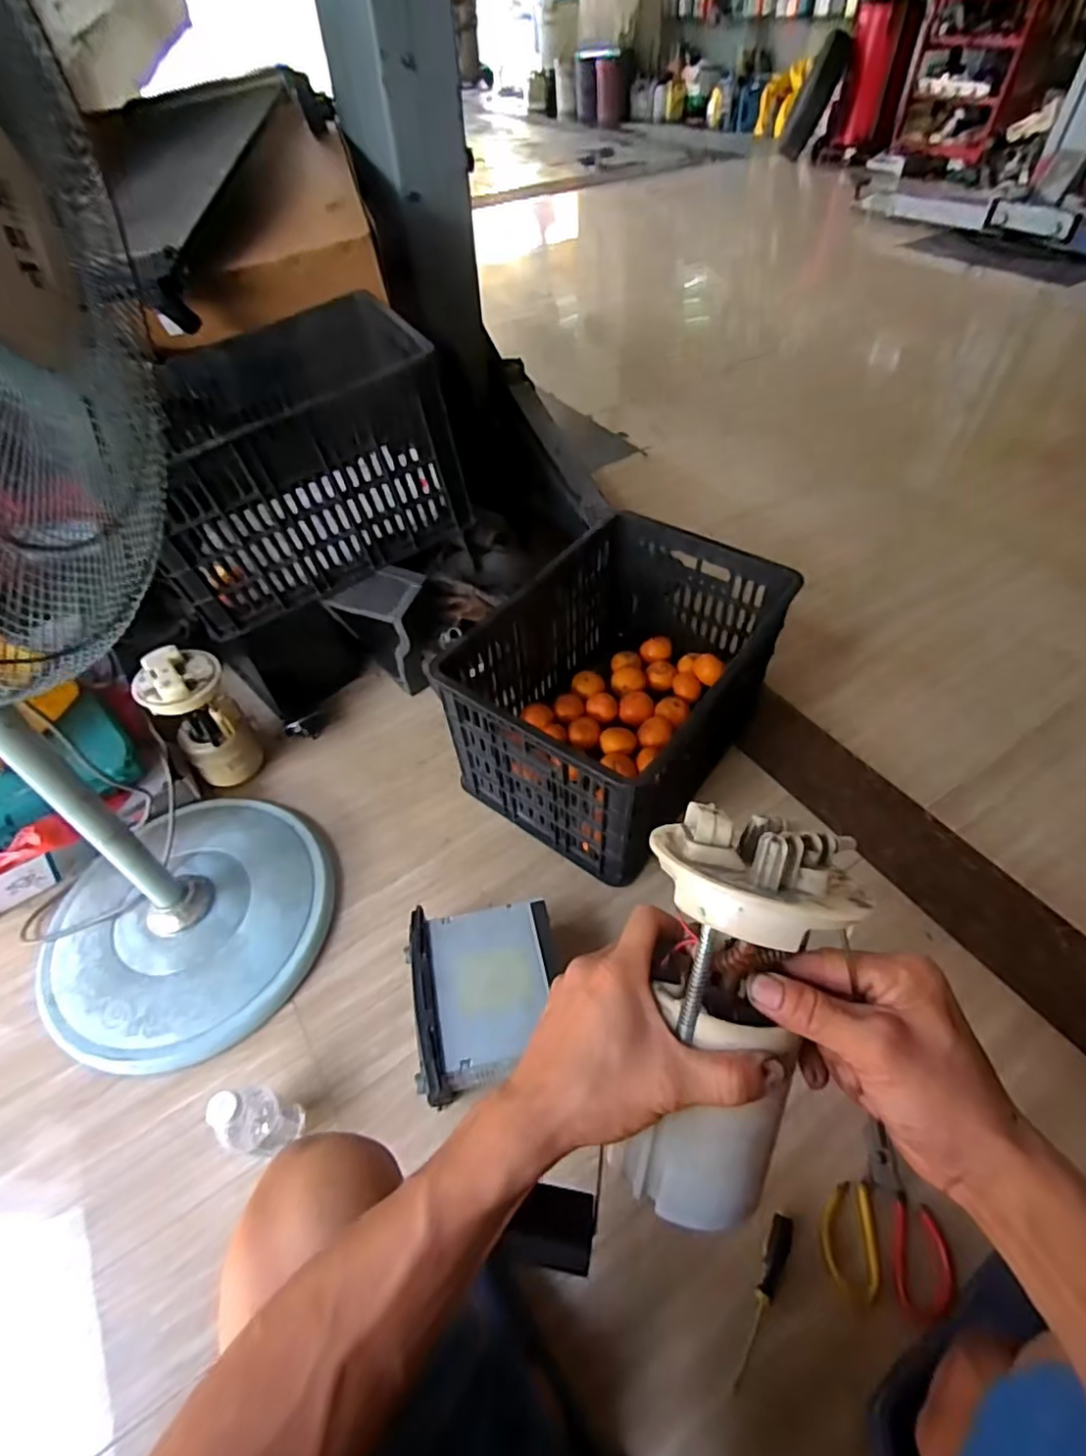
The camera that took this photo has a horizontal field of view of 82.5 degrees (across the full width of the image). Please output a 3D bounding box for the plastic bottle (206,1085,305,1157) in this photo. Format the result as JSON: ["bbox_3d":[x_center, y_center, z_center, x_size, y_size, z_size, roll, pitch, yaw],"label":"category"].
[{"bbox_3d":[-0.315,0.431,0.679,0.064,0.154,0.053,4,51,6],"label":"plastic bottle"}]

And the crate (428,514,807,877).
[{"bbox_3d":[0.124,-0.071,0.997,0.352,0.268,0.488,29,58,24],"label":"crate"}]

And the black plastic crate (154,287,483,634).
[{"bbox_3d":[-0.413,-0.439,1.006,0.449,0.285,0.340,-24,53,-16],"label":"black plastic crate"}]

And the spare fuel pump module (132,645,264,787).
[{"bbox_3d":[-0.545,-0.017,1.001,0.111,0.226,0.111,-36,58,-24],"label":"spare fuel pump module"}]

